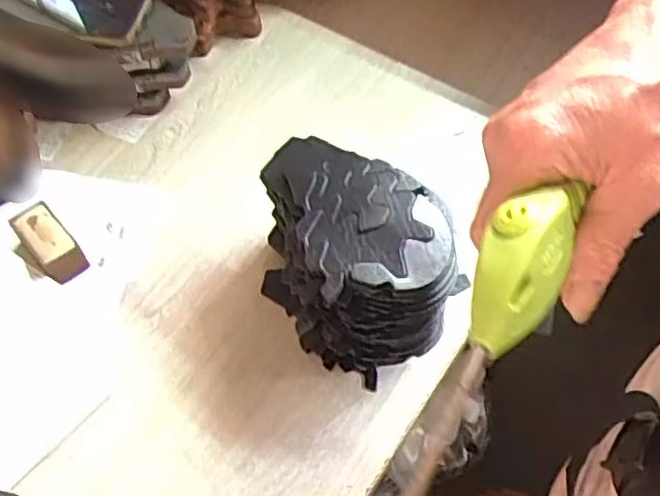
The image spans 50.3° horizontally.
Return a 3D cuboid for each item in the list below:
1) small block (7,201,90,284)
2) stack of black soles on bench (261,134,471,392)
[{"bbox_3d":[-0.248,-0.004,0.618,0.034,0.038,0.076,-37,62,-20],"label":"small block"},{"bbox_3d":[0.014,0.007,0.558,0.125,0.129,0.162,-26,59,-13],"label":"stack of black soles on bench"}]

